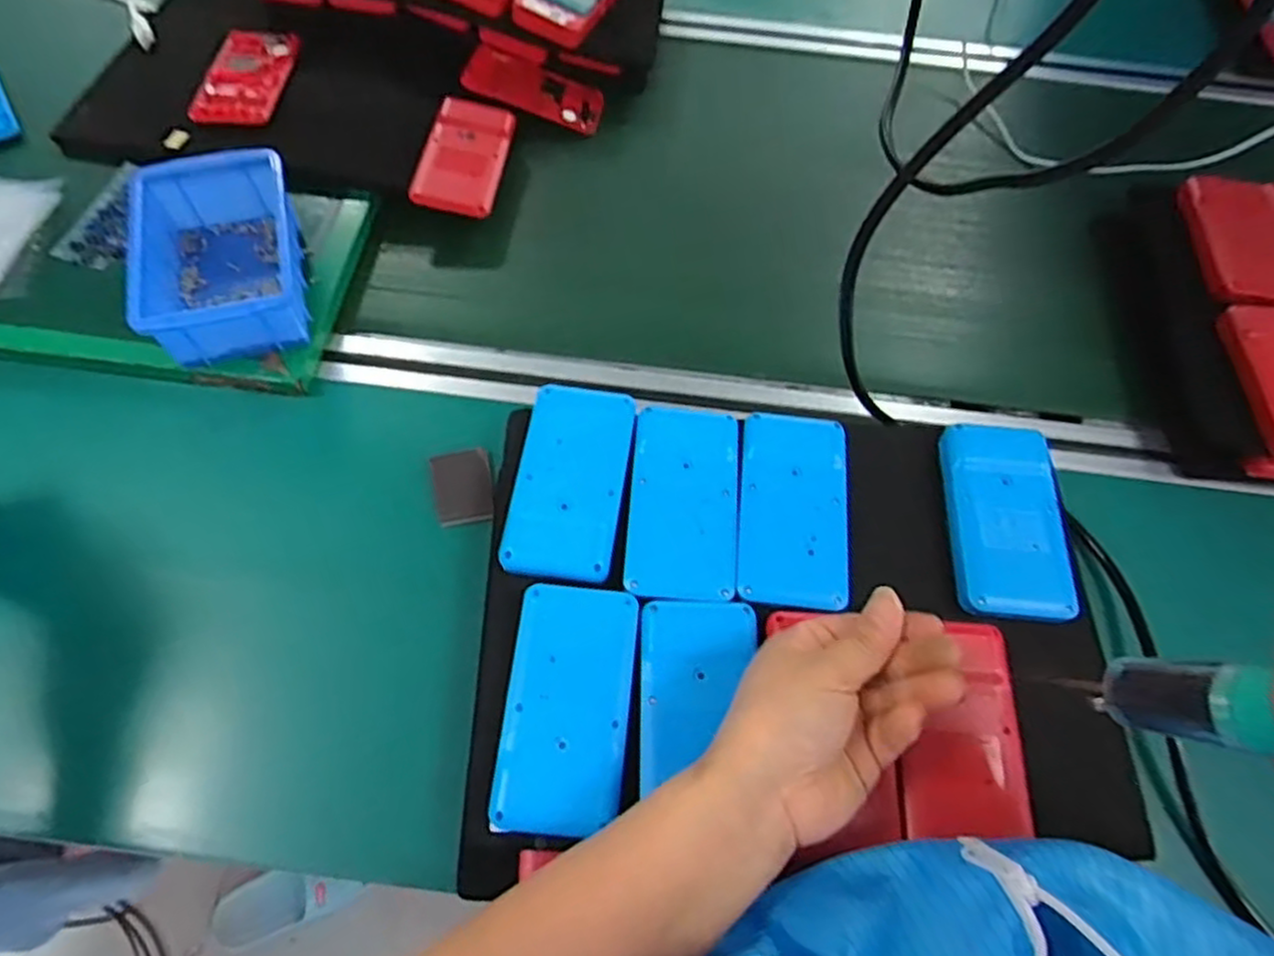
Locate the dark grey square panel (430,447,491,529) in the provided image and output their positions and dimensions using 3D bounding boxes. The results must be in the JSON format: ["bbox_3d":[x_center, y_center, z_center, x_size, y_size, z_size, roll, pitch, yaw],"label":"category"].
[{"bbox_3d":[-0.112,0.007,0.477,0.037,0.011,0.049,-13,63,-9],"label":"dark grey square panel"}]

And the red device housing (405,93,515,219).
[{"bbox_3d":[-0.139,-0.263,0.595,0.062,0.013,0.121,7,62,1],"label":"red device housing"}]

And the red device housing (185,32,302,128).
[{"bbox_3d":[-0.327,-0.337,0.614,0.065,0.007,0.119,0,62,-3],"label":"red device housing"}]

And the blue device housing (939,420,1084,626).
[{"bbox_3d":[0.221,0.024,0.430,0.067,0.023,0.120,5,62,0],"label":"blue device housing"}]

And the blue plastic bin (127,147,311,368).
[{"bbox_3d":[-0.284,-0.153,0.507,0.095,0.052,0.149,-13,64,-10],"label":"blue plastic bin"}]

